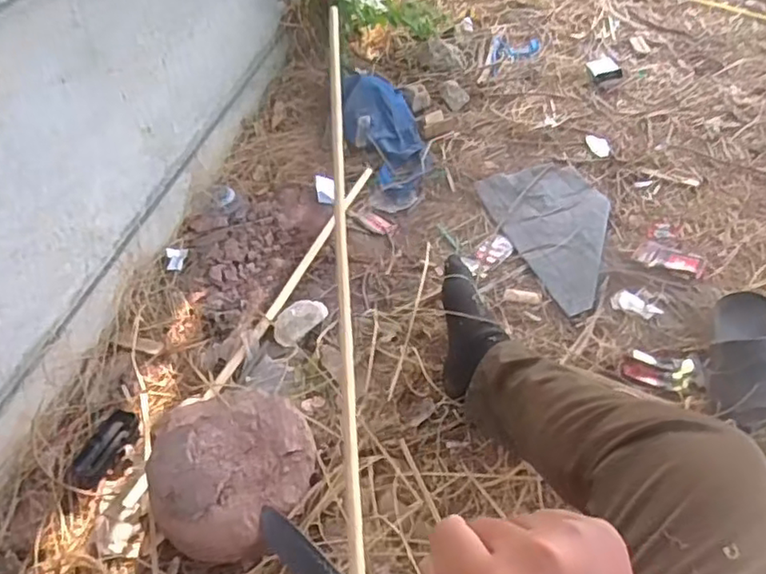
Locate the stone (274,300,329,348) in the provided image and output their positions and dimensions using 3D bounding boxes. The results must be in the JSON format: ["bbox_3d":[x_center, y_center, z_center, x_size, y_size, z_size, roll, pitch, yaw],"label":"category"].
[{"bbox_3d":[-0.147,0.056,1.065,0.061,0.023,0.096,27,55,29],"label":"stone"}]

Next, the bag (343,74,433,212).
[{"bbox_3d":[0.007,-0.321,1.389,0.169,0.081,0.366,-14,66,-6],"label":"bag"}]

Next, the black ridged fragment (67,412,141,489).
[{"bbox_3d":[-0.418,0.243,0.942,0.064,0.016,0.122,18,51,23],"label":"black ridged fragment"}]

